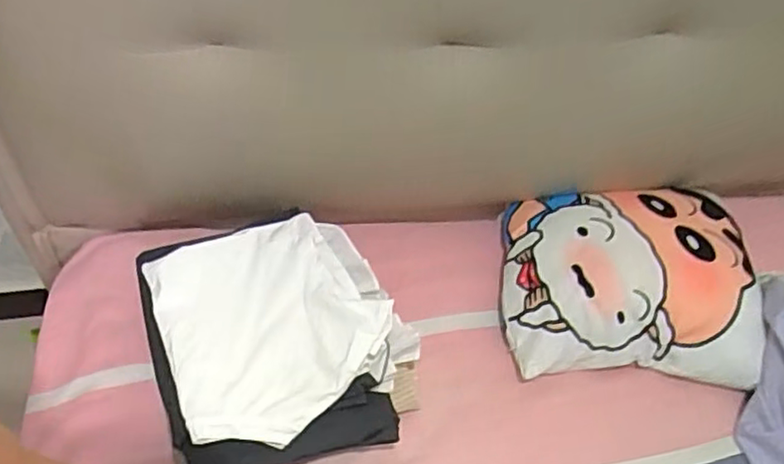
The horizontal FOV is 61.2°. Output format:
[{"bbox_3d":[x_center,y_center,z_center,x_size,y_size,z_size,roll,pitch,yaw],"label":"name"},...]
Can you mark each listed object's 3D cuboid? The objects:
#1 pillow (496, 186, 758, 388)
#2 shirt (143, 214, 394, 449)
[{"bbox_3d":[0.343,0.063,0.991,0.350,0.105,0.320,6,49,-2],"label":"pillow"},{"bbox_3d":[-0.138,0.102,0.791,0.261,0.046,0.264,-20,54,-22],"label":"shirt"}]

